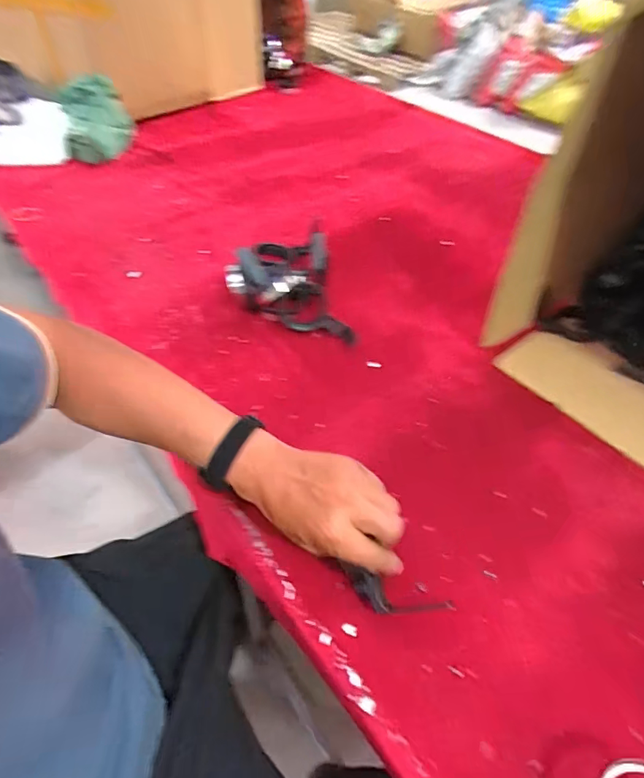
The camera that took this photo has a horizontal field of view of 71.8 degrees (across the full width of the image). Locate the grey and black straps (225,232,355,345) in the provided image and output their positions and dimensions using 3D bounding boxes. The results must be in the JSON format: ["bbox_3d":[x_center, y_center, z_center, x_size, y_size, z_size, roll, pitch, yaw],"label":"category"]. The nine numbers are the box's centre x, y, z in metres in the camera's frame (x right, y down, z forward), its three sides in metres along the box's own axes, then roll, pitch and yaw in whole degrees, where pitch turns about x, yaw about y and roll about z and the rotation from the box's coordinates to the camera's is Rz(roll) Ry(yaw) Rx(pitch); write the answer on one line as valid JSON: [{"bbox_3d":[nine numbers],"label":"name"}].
[{"bbox_3d":[-0.066,-0.191,0.747,0.175,0.071,0.320,-6,48,-8],"label":"grey and black straps"}]

